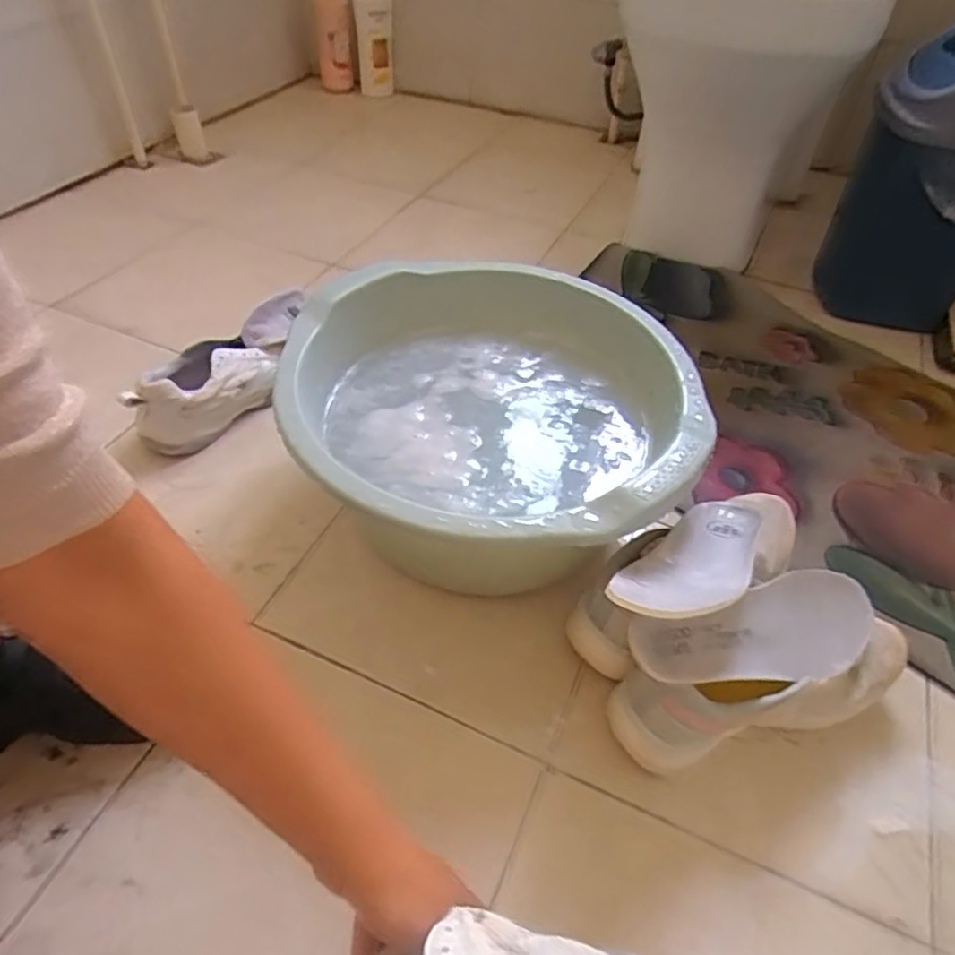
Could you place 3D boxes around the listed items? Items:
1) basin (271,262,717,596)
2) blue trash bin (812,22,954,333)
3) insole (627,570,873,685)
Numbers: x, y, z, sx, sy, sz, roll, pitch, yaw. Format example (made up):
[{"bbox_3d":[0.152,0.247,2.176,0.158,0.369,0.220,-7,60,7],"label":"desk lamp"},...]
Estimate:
[{"bbox_3d":[0.020,-0.034,0.674,0.380,0.184,0.379,1,48,-2],"label":"basin"},{"bbox_3d":[0.638,-0.410,0.921,0.222,0.360,0.220,30,53,22],"label":"blue trash bin"},{"bbox_3d":[0.229,0.127,0.518,0.240,0.016,0.079,-8,64,-24],"label":"insole"}]

